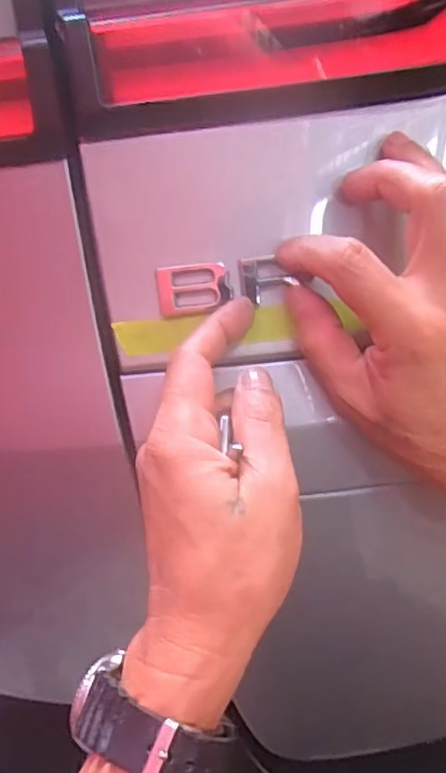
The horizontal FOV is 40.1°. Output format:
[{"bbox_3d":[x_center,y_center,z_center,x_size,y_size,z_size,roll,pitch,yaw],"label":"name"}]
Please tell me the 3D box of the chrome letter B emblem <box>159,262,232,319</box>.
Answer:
[{"bbox_3d":[-0.014,-0.049,0.307,0.037,0.024,0.007,-3,21,3],"label":"chrome letter B emblem"}]

